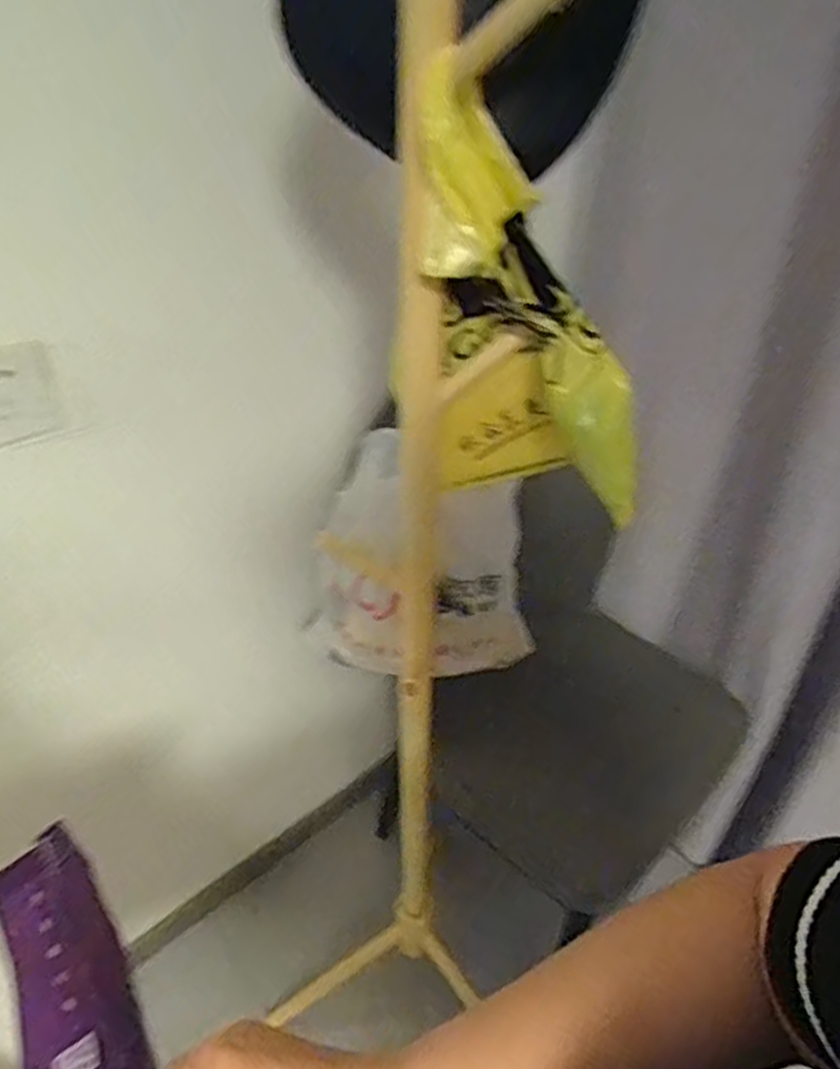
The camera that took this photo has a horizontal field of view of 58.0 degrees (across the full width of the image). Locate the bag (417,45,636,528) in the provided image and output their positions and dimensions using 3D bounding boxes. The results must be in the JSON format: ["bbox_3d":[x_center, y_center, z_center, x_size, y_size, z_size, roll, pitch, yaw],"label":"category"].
[{"bbox_3d":[0.074,-0.138,0.521,0.174,0.281,0.072,4,40,4],"label":"bag"}]

